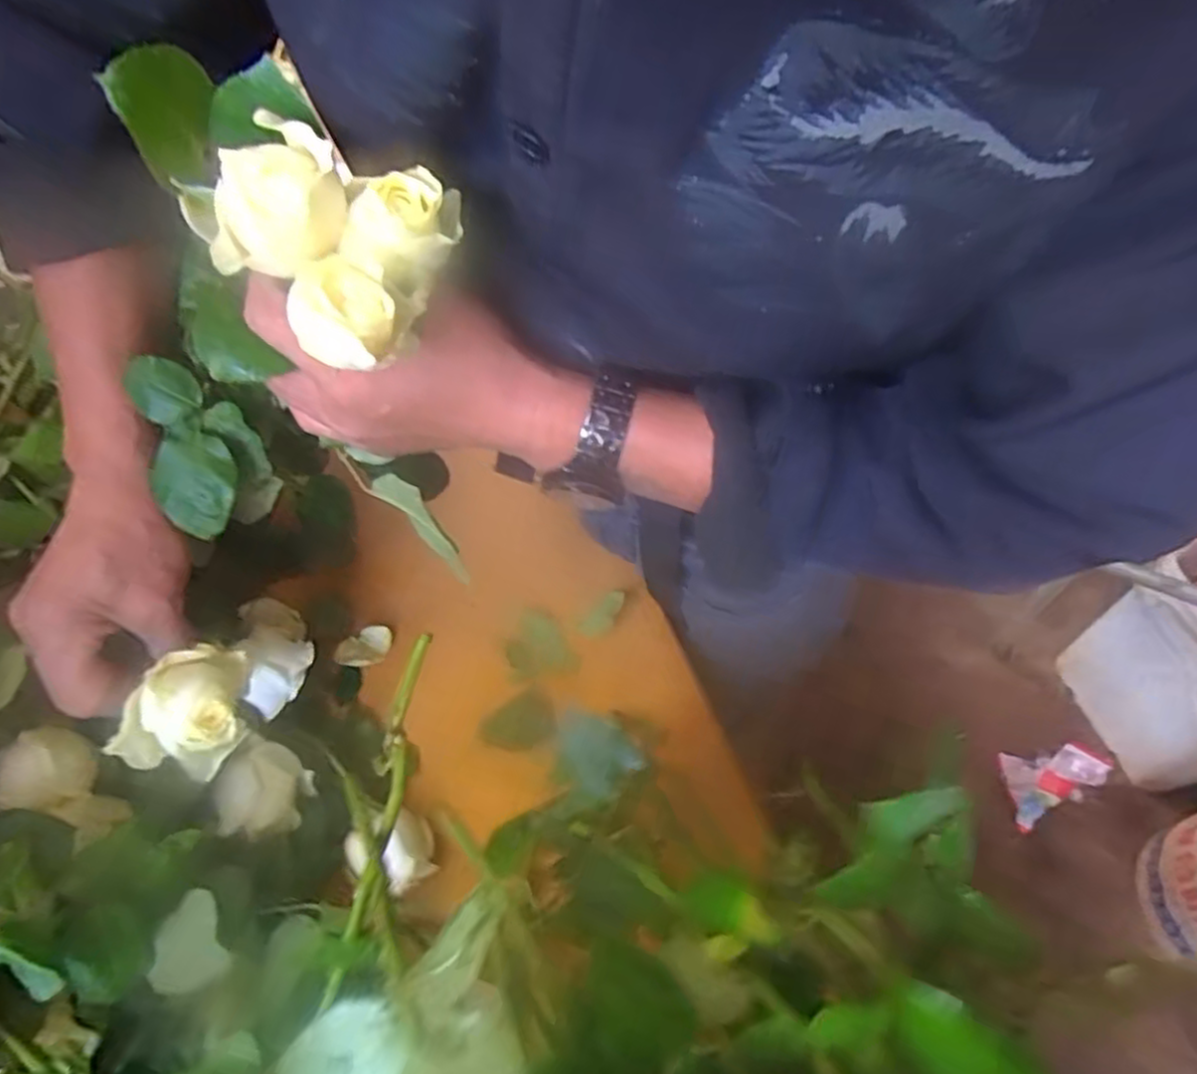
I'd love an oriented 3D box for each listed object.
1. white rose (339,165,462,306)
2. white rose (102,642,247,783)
[{"bbox_3d":[-0.072,-0.116,0.271,0.036,0.034,0.039,1,54,-1],"label":"white rose"},{"bbox_3d":[-0.199,0.083,0.356,0.046,0.039,0.058,10,54,6],"label":"white rose"}]

